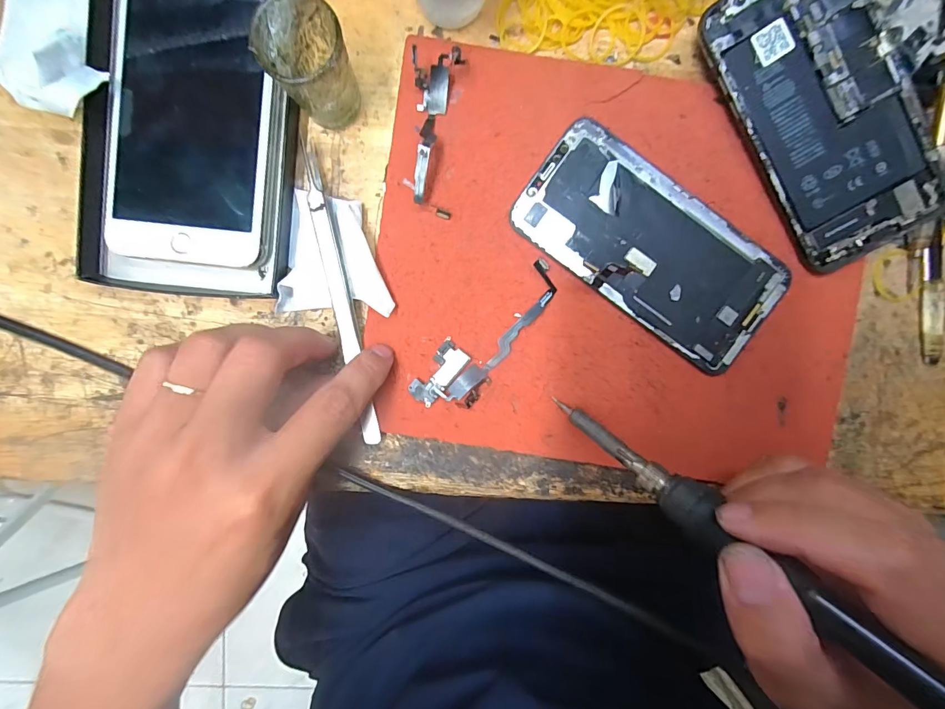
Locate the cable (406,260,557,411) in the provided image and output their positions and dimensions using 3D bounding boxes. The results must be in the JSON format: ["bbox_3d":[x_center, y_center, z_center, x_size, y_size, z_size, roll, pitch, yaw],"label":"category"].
[{"bbox_3d":[0.007,-0.009,0.215,0.032,0.005,0.095,37,94,-4],"label":"cable"}]

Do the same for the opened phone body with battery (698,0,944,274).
[{"bbox_3d":[0.171,-0.116,0.199,0.070,0.004,0.139,-30,97,11],"label":"opened phone body with battery"}]

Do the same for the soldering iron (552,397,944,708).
[{"bbox_3d":[0.107,0.075,0.154,0.199,0.015,0.019,39,94,36],"label":"soldering iron"}]

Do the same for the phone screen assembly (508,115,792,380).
[{"bbox_3d":[0.092,-0.056,0.212,0.140,0.006,0.068,37,94,-4],"label":"phone screen assembly"}]

